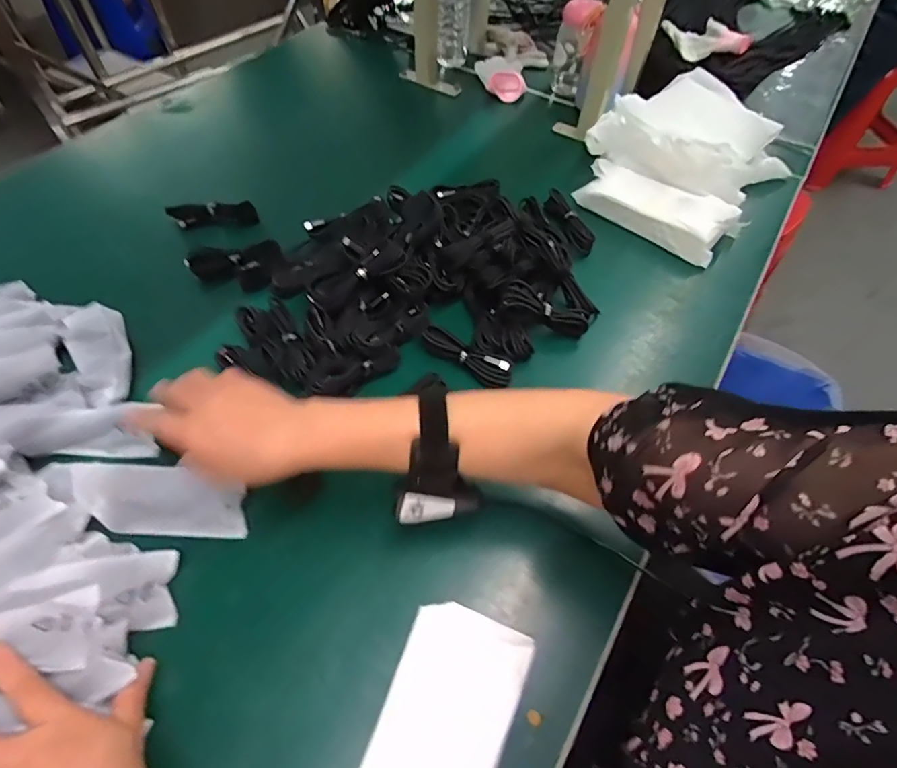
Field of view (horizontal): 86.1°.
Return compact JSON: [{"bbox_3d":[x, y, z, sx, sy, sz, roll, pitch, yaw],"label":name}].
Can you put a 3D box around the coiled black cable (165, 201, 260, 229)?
[{"bbox_3d":[-0.316,-0.230,0.649,0.111,0.022,0.029,-3,56,-4],"label":"coiled black cable"}]

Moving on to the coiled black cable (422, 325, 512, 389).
[{"bbox_3d":[0.019,-0.031,0.534,0.106,0.017,0.034,30,60,18],"label":"coiled black cable"}]

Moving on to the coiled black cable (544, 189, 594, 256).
[{"bbox_3d":[0.164,-0.220,0.650,0.036,0.025,0.115,-13,57,-10],"label":"coiled black cable"}]

